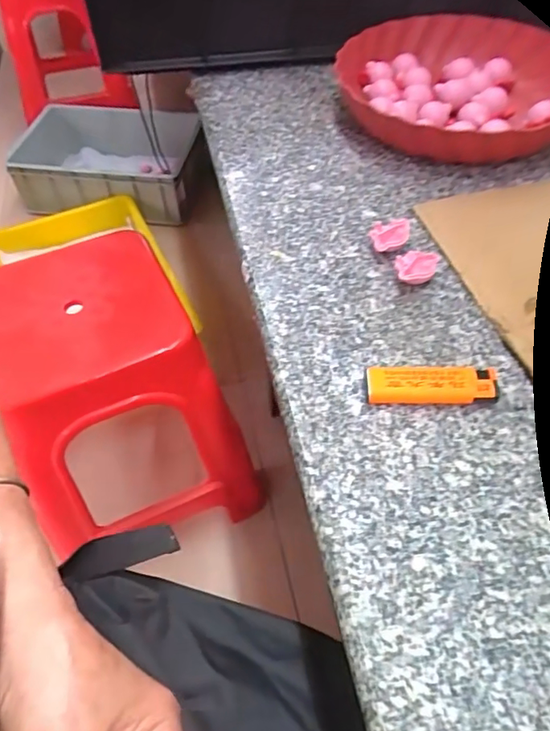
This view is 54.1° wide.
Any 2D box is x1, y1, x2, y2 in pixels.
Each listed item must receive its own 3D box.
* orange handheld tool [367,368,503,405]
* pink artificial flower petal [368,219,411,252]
[{"bbox_3d":[0.096,0.013,0.332,0.077,0.016,0.020,1,53,4],"label":"orange handheld tool"},{"bbox_3d":[0.088,-0.100,0.419,0.029,0.017,0.029,9,54,10],"label":"pink artificial flower petal"}]

